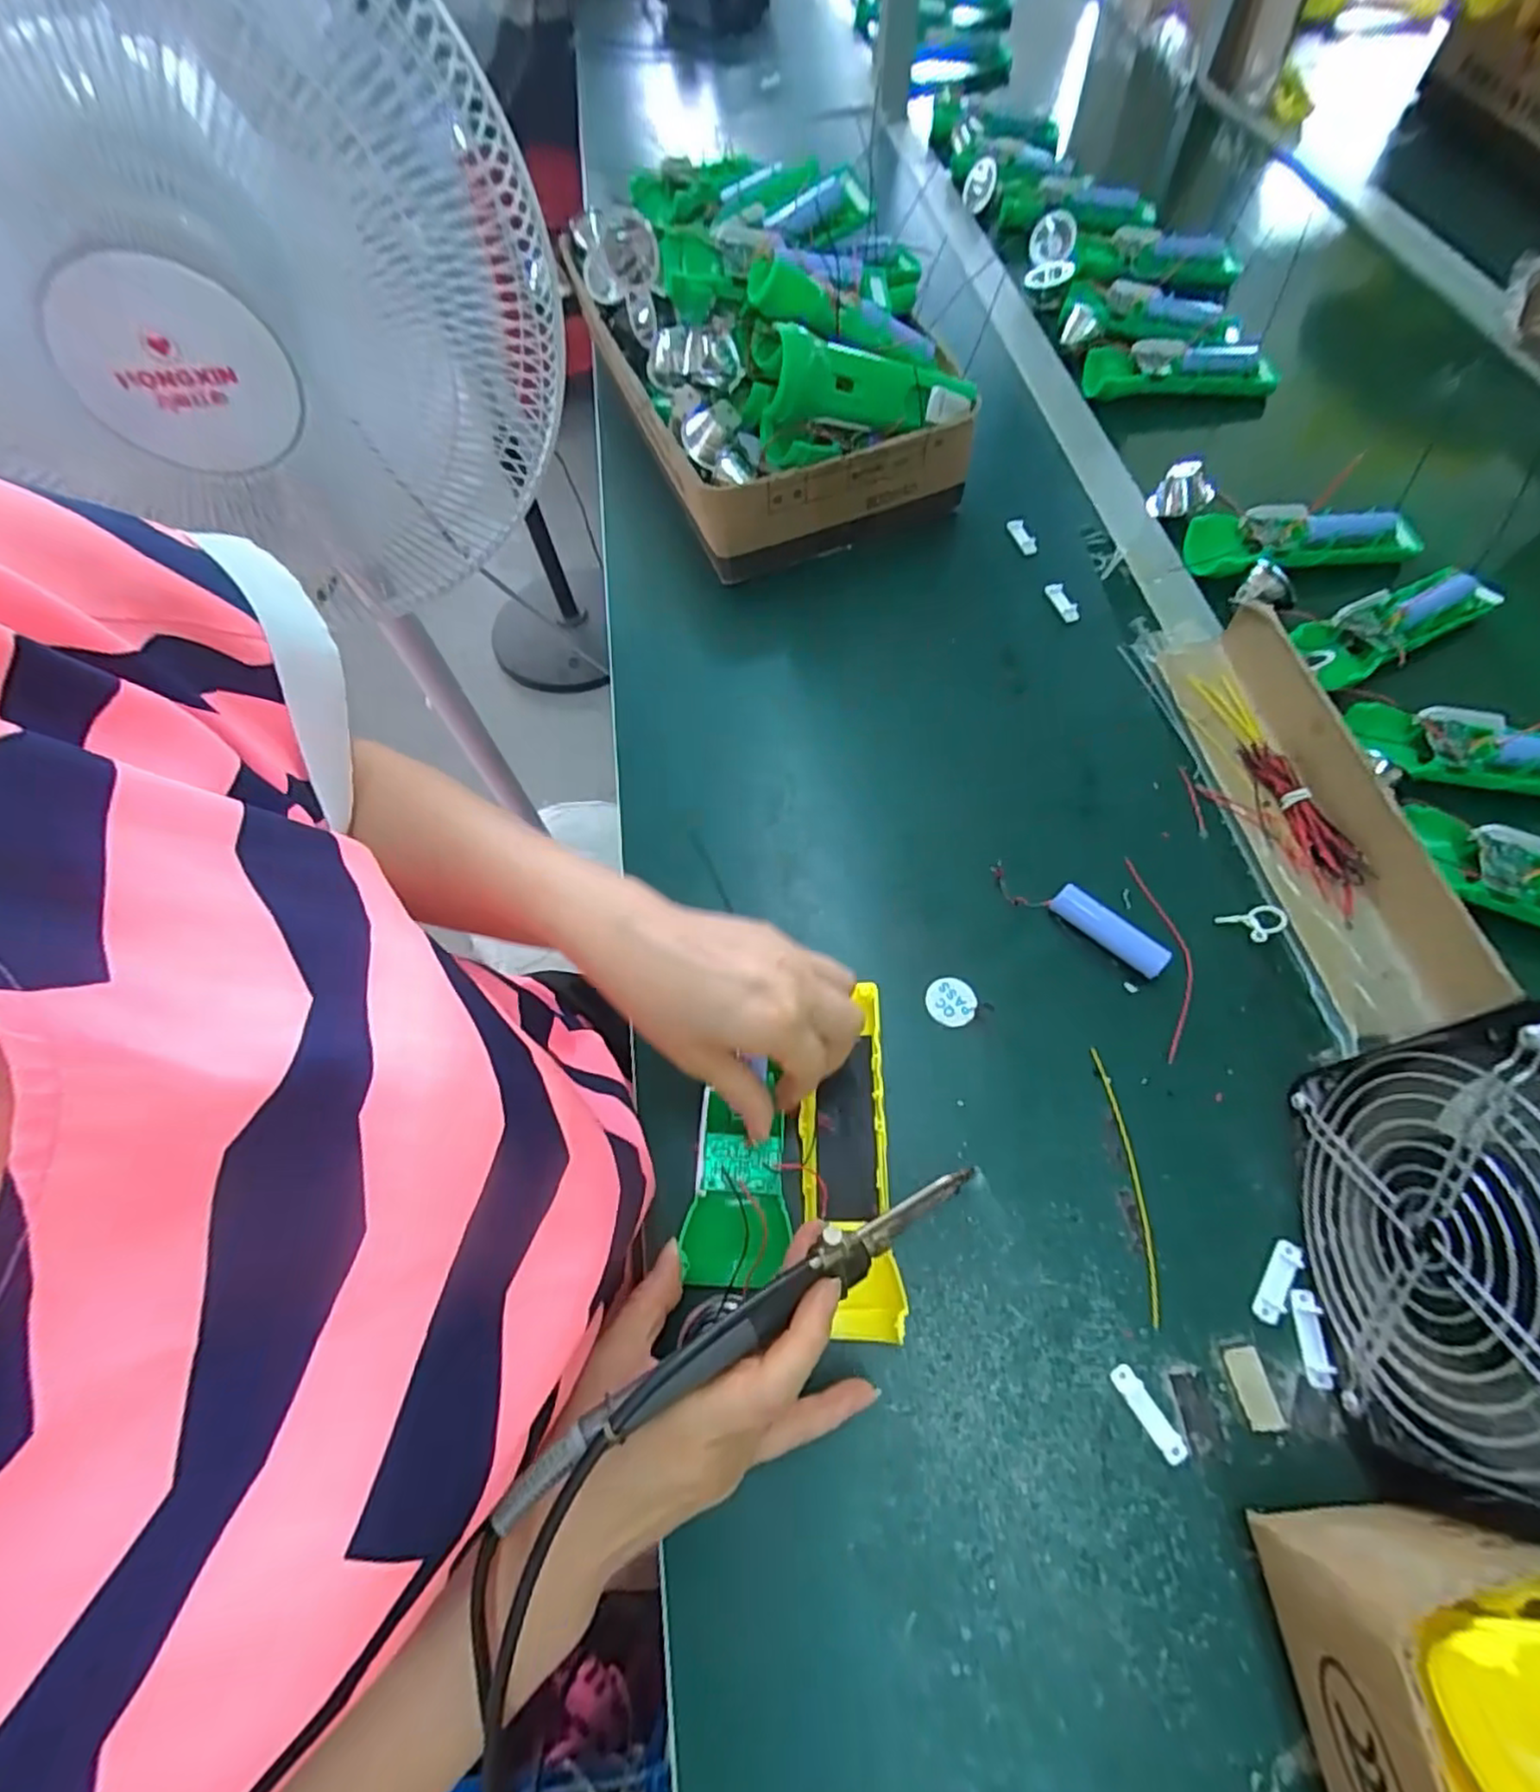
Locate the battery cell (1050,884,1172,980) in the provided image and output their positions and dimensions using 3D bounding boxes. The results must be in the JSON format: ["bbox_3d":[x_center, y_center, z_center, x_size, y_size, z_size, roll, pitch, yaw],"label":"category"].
[{"bbox_3d":[0.190,0.020,0.389,0.017,0.017,0.066,-42,68,-16],"label":"battery cell"}]

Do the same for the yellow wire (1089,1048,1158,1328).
[{"bbox_3d":[0.177,0.137,0.339,0.010,0.004,0.124,-3,63,2],"label":"yellow wire"}]

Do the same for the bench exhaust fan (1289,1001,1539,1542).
[{"bbox_3d":[0.276,0.138,0.255,0.067,0.149,0.160,6,64,7],"label":"bench exhaust fan"}]

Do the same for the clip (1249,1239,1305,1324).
[{"bbox_3d":[0.233,0.177,0.315,0.013,0.004,0.038,32,70,18],"label":"clip"}]

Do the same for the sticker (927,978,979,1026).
[{"bbox_3d":[0.101,0.058,0.384,0.027,0.004,0.026,-2,63,3],"label":"sticker"}]

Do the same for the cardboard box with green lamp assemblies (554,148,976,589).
[{"bbox_3d":[-0.007,-0.458,0.563,0.238,0.141,0.368,-21,64,-7],"label":"cardboard box with green lamp assemblies"}]

